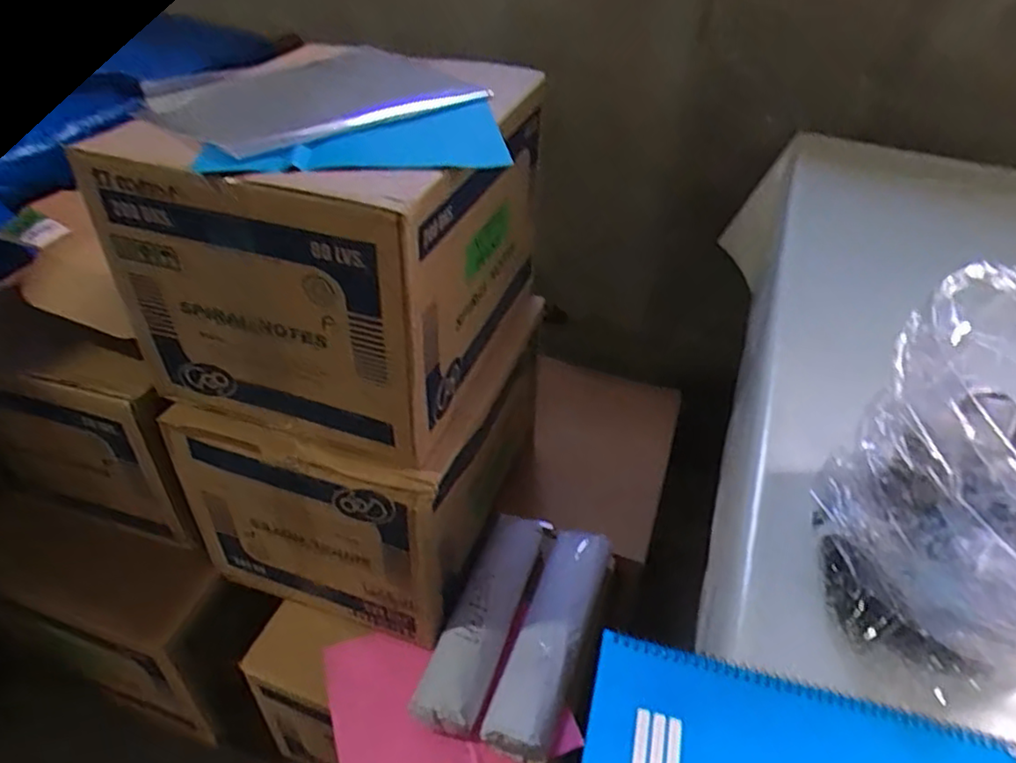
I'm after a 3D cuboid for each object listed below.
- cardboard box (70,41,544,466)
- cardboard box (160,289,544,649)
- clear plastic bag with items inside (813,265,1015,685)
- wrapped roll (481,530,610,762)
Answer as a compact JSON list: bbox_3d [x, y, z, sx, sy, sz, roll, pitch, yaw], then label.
[{"bbox_3d":[-0.187,-0.172,0.800,0.347,0.292,0.373,15,42,13],"label":"cardboard box"},{"bbox_3d":[-0.179,0.081,0.946,0.351,0.281,0.370,15,42,13],"label":"cardboard box"},{"bbox_3d":[0.313,0.075,0.430,0.184,0.201,0.172,30,47,27],"label":"clear plastic bag with items inside"},{"bbox_3d":[0.056,0.317,0.860,0.081,0.058,0.286,16,42,14],"label":"wrapped roll"}]

